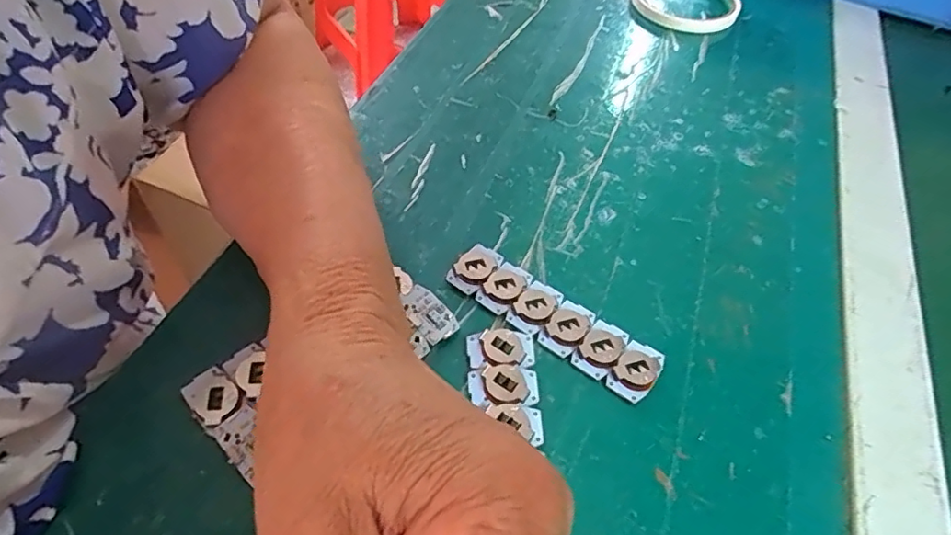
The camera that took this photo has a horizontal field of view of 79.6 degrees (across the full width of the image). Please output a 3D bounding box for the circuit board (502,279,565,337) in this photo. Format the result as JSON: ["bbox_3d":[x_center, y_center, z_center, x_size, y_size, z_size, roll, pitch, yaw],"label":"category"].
[{"bbox_3d":[0.029,0.019,0.273,0.019,0.005,0.030,34,56,21],"label":"circuit board"}]

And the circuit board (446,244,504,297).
[{"bbox_3d":[0.000,0.001,0.285,0.018,0.008,0.027,35,56,21],"label":"circuit board"}]

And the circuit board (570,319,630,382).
[{"bbox_3d":[0.058,0.037,0.261,0.018,0.004,0.029,32,55,19],"label":"circuit board"}]

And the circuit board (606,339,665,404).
[{"bbox_3d":[0.073,0.046,0.257,0.018,0.007,0.029,31,55,19],"label":"circuit board"}]

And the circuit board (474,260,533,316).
[{"bbox_3d":[0.015,0.010,0.280,0.019,0.006,0.028,32,55,20],"label":"circuit board"}]

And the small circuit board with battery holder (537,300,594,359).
[{"bbox_3d":[0.043,0.028,0.267,0.018,0.004,0.029,31,55,19],"label":"small circuit board with battery holder"}]

